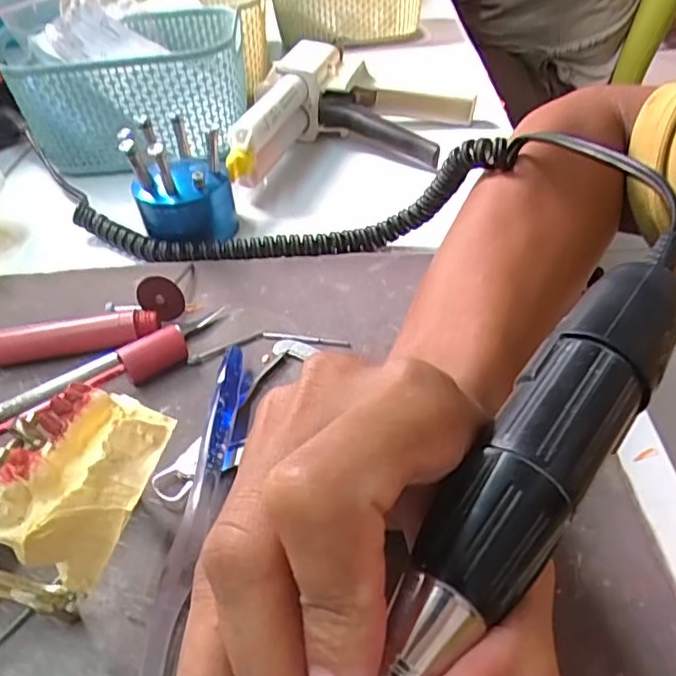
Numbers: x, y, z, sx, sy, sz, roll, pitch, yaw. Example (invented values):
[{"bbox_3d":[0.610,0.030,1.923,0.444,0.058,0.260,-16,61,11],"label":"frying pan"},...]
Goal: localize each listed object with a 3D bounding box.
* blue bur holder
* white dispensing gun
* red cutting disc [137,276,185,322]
[{"bbox_3d":[-0.094,-0.095,0.368,0.057,0.066,0.058,-12,43,-8],"label":"blue bur holder"},{"bbox_3d":[0.018,-0.168,0.451,0.158,0.056,0.186,2,43,8],"label":"white dispensing gun"},{"bbox_3d":[-0.093,-0.020,0.317,0.024,0.024,0.006,8,44,14],"label":"red cutting disc"}]

